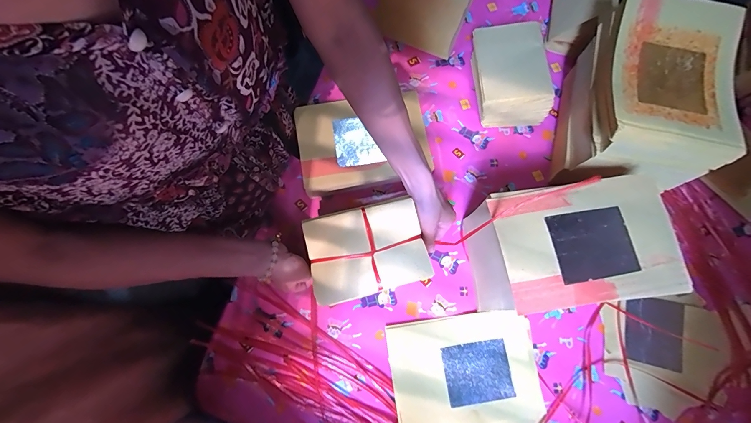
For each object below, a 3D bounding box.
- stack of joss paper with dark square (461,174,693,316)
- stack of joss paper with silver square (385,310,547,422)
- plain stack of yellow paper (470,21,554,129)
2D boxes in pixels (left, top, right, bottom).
[{"bbox_3d":[0.276,0.057,0.508,0.231,0.162,0.153,-7,76,-1],"label":"stack of joss paper with dark square"},{"bbox_3d":[0.143,0.258,0.536,0.234,0.013,0.171,-5,74,-3],"label":"stack of joss paper with silver square"},{"bbox_3d":[0.247,-0.252,0.621,0.125,0.104,0.163,-3,76,0],"label":"plain stack of yellow paper"}]

